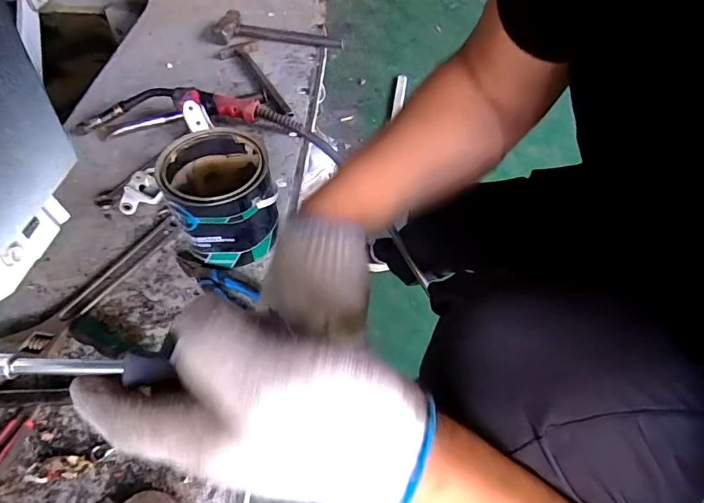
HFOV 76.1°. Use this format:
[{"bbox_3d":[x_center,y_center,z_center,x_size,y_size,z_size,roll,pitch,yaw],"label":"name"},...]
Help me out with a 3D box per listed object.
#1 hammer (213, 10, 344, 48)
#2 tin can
[{"bbox_3d":[-0.183,-0.560,1.130,0.311,0.035,0.103,1,53,1],"label":"hammer"},{"bbox_3d":[-0.198,-0.085,0.696,0.142,0.151,0.154,-16,54,-12],"label":"tin can"}]

